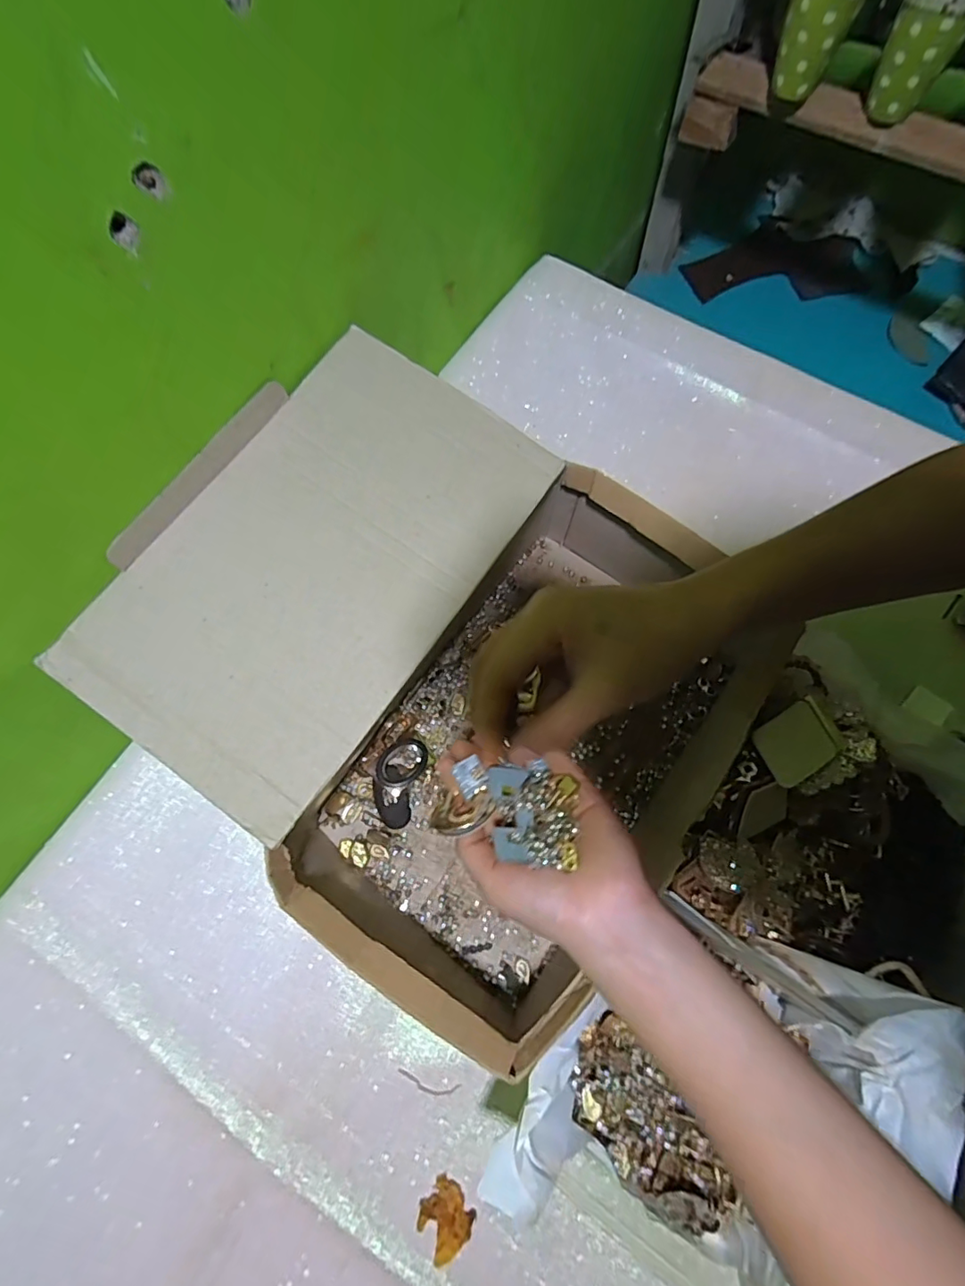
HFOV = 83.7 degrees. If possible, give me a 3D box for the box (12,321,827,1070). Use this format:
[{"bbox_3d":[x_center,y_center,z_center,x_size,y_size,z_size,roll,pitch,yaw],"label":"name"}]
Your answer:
[{"bbox_3d":[-0.036,0.012,0.389,0.381,0.119,0.334,36,78,10],"label":"box"}]

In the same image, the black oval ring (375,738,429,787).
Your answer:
[{"bbox_3d":[-0.064,0.095,0.426,0.031,0.010,0.043,41,78,11],"label":"black oval ring"}]

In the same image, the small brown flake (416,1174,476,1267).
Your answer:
[{"bbox_3d":[-0.024,0.372,0.348,0.033,0.008,0.036,-40,78,-10],"label":"small brown flake"}]

